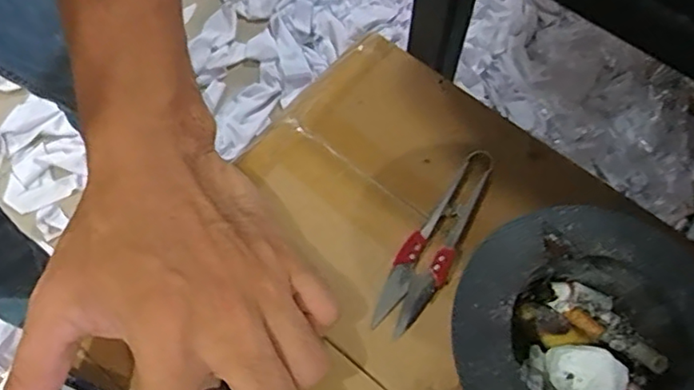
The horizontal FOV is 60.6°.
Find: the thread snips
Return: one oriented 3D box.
[{"bbox_3d":[0.044,0.021,0.290,0.024,0.009,0.101,29,68,12],"label":"thread snips"}]

